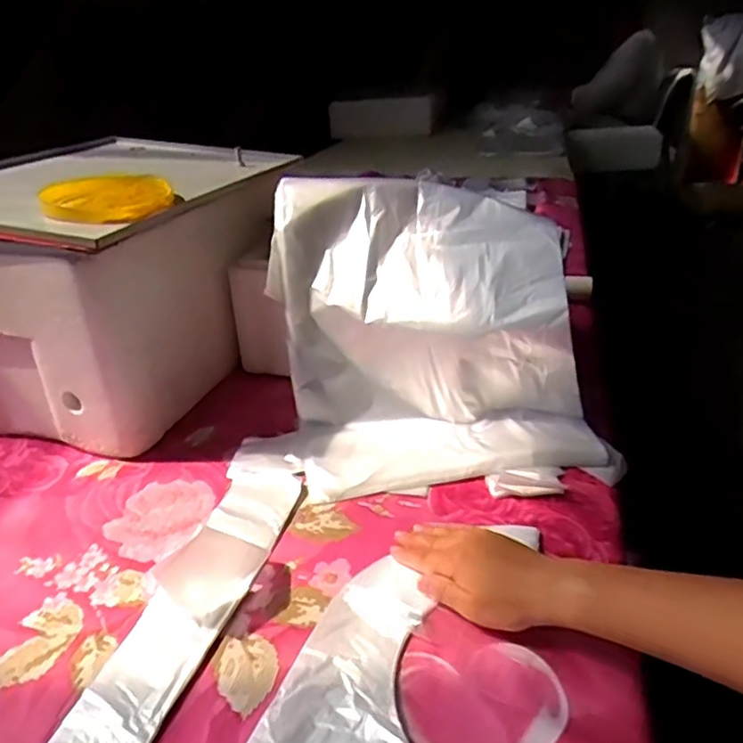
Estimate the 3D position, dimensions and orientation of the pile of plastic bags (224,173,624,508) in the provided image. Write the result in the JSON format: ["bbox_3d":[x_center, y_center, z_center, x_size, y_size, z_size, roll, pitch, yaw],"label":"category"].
[{"bbox_3d":[0.065,-0.035,0.670,0.375,0.249,0.250,3,29,9],"label":"pile of plastic bags"}]

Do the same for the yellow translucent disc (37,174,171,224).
[{"bbox_3d":[-0.271,-0.184,0.663,0.108,0.029,0.111,-3,27,2],"label":"yellow translucent disc"}]

